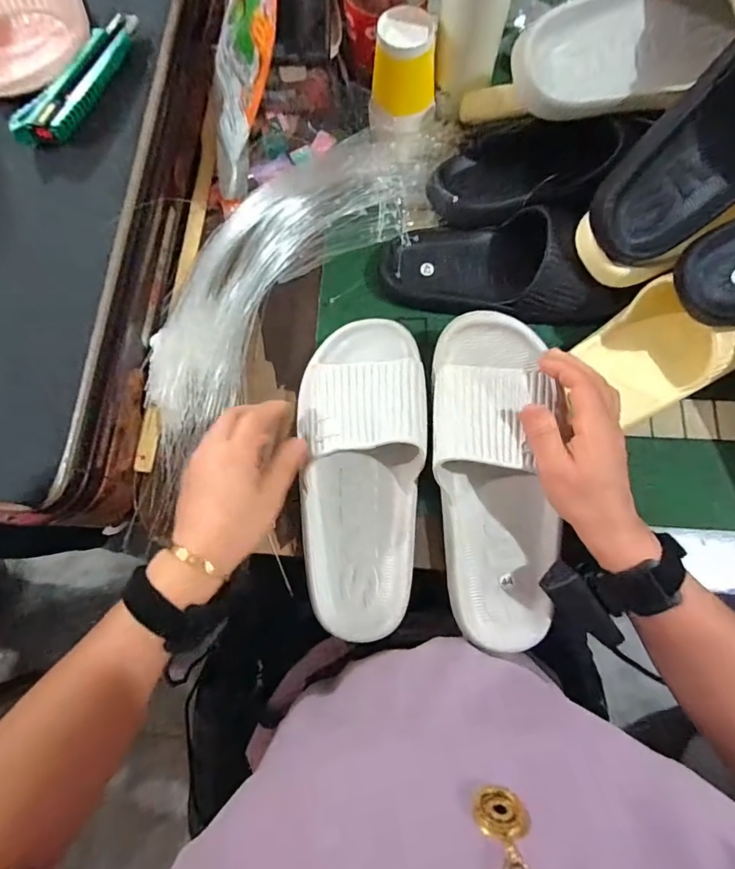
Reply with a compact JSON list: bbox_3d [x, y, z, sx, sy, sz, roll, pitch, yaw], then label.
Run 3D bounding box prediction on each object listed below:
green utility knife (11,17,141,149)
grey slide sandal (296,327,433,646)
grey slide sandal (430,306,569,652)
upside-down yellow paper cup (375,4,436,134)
[{"bbox_3d":[-0.247,-0.309,0.408,0.039,0.011,0.152,27,78,6],"label":"green utility knife"},{"bbox_3d":[-0.009,0.031,0.412,0.110,0.061,0.278,2,84,0],"label":"grey slide sandal"},{"bbox_3d":[0.110,0.034,0.403,0.103,0.067,0.281,-4,88,-1],"label":"grey slide sandal"},{"bbox_3d":[0.039,-0.367,0.480,0.068,0.078,0.079,-1,77,0],"label":"upside-down yellow paper cup"}]

